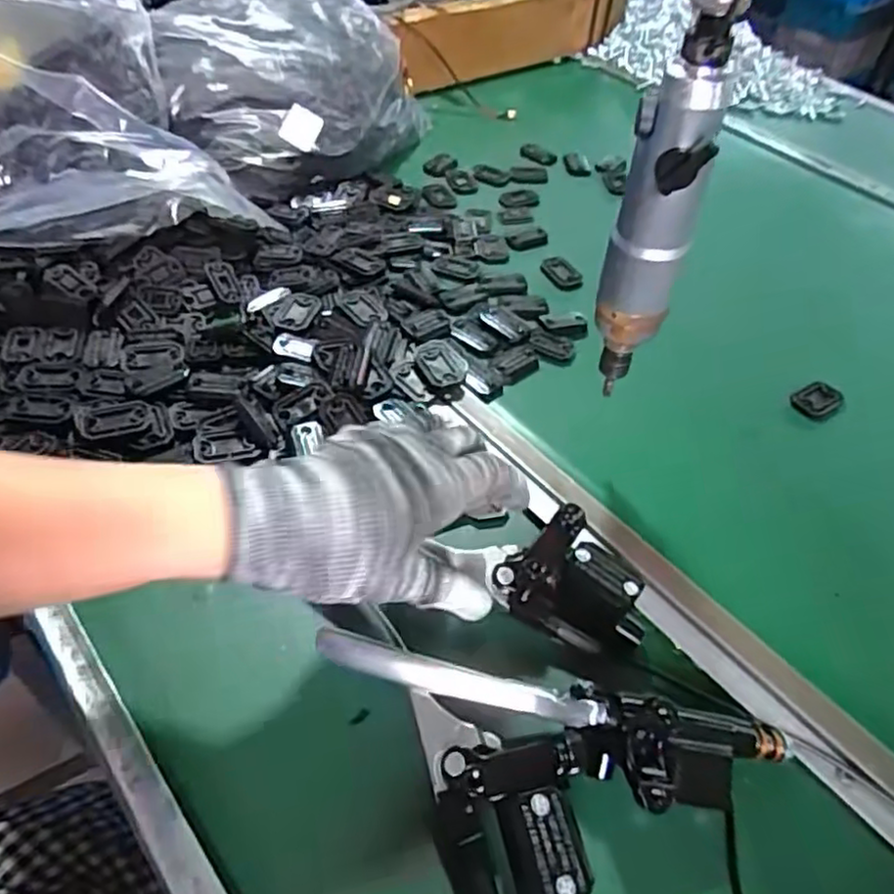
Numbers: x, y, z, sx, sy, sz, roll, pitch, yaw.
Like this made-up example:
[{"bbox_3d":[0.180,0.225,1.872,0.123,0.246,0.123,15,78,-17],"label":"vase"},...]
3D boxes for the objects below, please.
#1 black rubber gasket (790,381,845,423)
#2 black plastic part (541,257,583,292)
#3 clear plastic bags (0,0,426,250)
[{"bbox_3d":[0.290,-0.035,0.539,0.041,0.007,0.030,-25,56,-24],"label":"black rubber gasket"},{"bbox_3d":[0.104,-0.158,0.622,0.031,0.004,0.044,-21,54,-21],"label":"black plastic part"},{"bbox_3d":[-0.229,-0.308,0.614,0.235,0.157,0.428,33,55,21],"label":"clear plastic bags"}]

